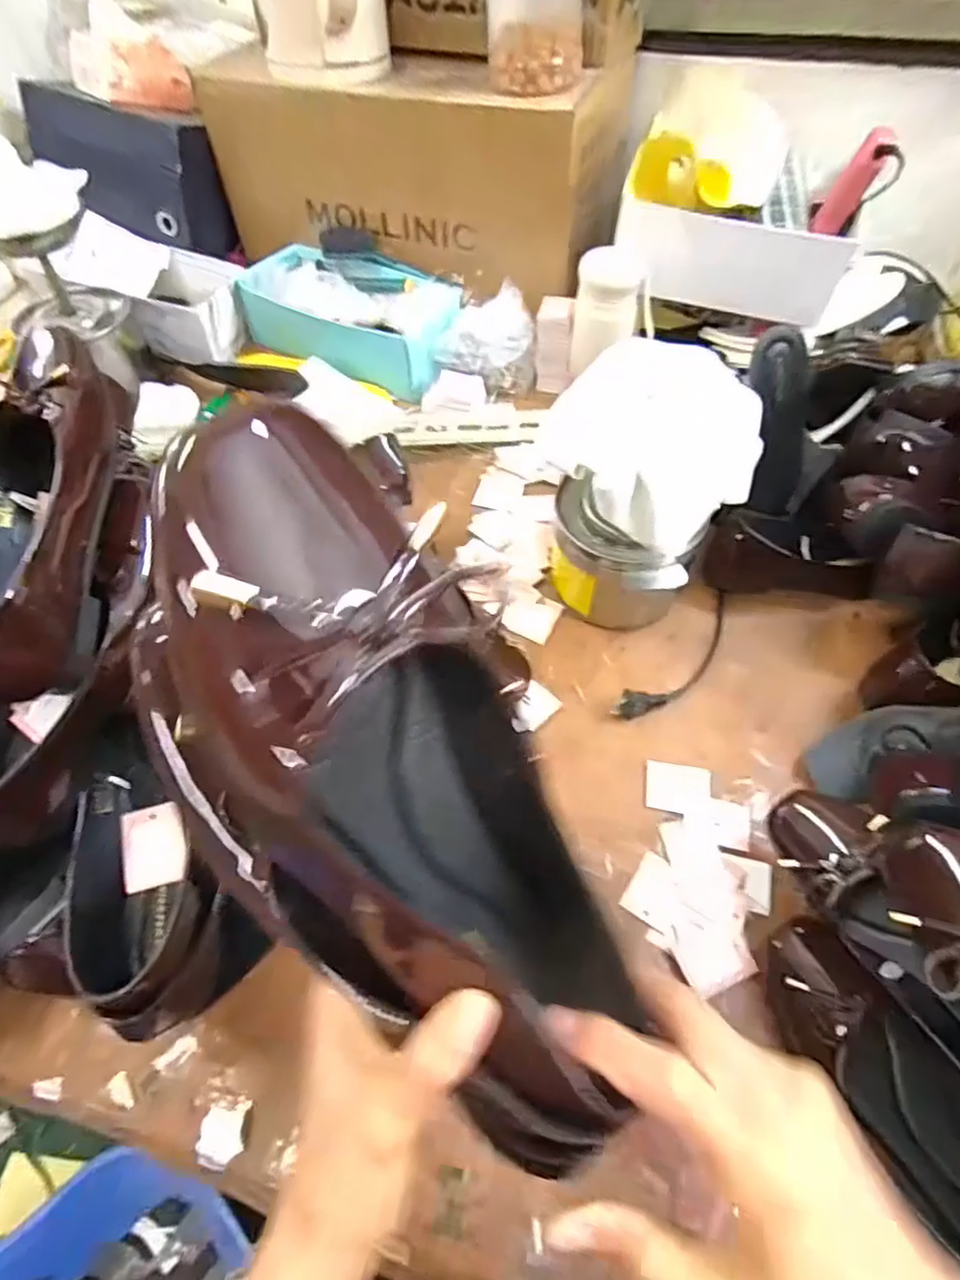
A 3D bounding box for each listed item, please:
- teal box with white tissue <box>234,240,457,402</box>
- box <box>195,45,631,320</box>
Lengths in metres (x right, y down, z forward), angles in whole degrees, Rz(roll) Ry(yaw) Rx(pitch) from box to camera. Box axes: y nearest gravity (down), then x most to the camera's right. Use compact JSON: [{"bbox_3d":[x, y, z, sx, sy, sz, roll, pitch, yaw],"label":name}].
[{"bbox_3d":[-0.174,-0.435,0.890,0.309,0.121,0.152,24,60,17],"label":"teal box with white tissue"},{"bbox_3d":[-0.073,-0.660,0.865,0.494,0.193,0.285,23,60,17],"label":"box"}]

